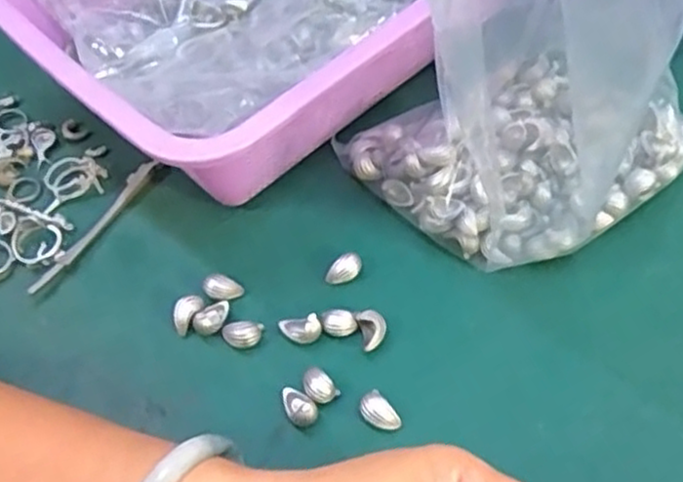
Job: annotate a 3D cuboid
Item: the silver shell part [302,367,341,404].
[{"bbox_3d":[-0.011,0.067,0.328,0.013,0.008,0.017,-33,58,-18],"label":"silver shell part"}]

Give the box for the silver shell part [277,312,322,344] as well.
[{"bbox_3d":[-0.020,0.043,0.343,0.021,0.013,0.011,0,55,5],"label":"silver shell part"}]

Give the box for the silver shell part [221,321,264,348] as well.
[{"bbox_3d":[-0.048,0.045,0.346,0.019,0.009,0.012,-5,54,1],"label":"silver shell part"}]

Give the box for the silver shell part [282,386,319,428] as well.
[{"bbox_3d":[-0.019,0.075,0.322,0.013,0.011,0.020,-29,57,-16],"label":"silver shell part"}]

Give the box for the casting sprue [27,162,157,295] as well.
[{"bbox_3d":[-0.135,-0.009,0.392,0.009,0.007,0.097,24,60,20],"label":"casting sprue"}]

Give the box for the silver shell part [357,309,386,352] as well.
[{"bbox_3d":[0.015,0.044,0.342,0.012,0.012,0.018,-12,54,-4],"label":"silver shell part"}]

